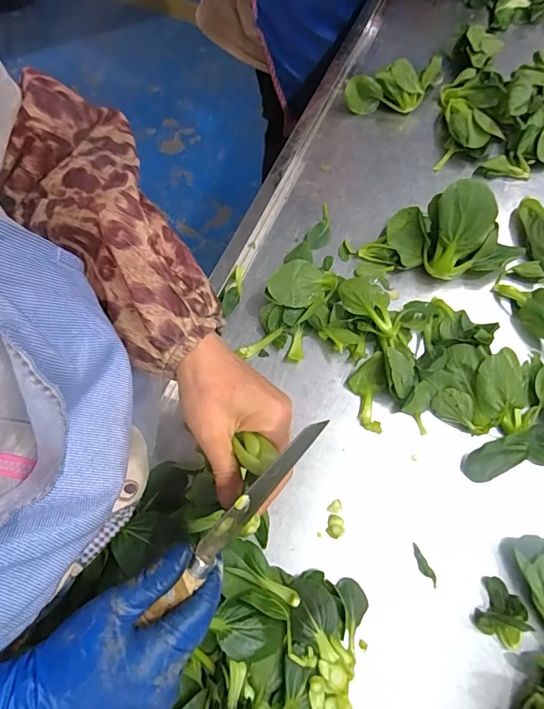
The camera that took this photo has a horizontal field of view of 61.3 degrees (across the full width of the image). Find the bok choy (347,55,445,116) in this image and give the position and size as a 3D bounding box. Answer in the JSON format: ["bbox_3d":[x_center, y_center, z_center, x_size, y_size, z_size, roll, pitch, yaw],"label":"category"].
[{"bbox_3d":[0.157,-0.345,0.595,0.118,0.048,0.033,-8,67,11],"label":"bok choy"}]

